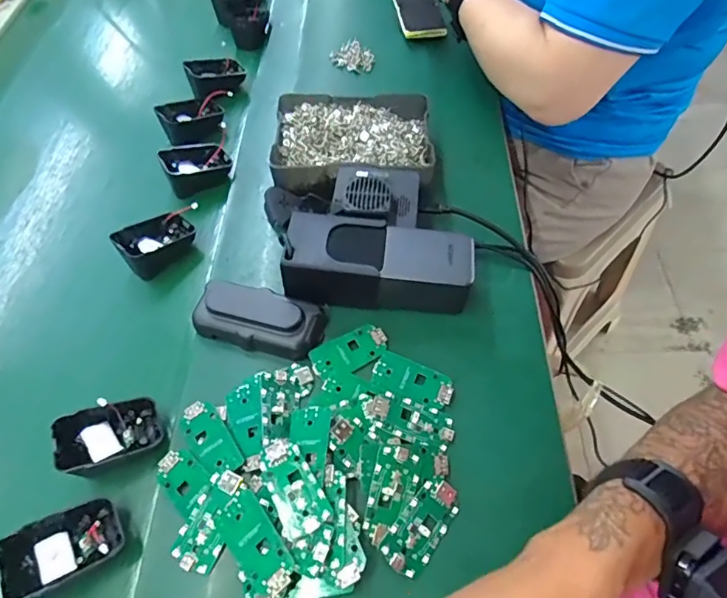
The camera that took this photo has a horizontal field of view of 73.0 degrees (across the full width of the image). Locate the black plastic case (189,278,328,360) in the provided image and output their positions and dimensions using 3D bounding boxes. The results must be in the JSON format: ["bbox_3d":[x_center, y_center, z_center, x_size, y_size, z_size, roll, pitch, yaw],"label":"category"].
[{"bbox_3d":[-0.087,0.016,0.411,0.103,0.022,0.050,13,59,11],"label":"black plastic case"}]

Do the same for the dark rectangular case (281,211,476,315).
[{"bbox_3d":[0.013,-0.029,0.414,0.151,0.051,0.058,4,57,6],"label":"dark rectangular case"}]

